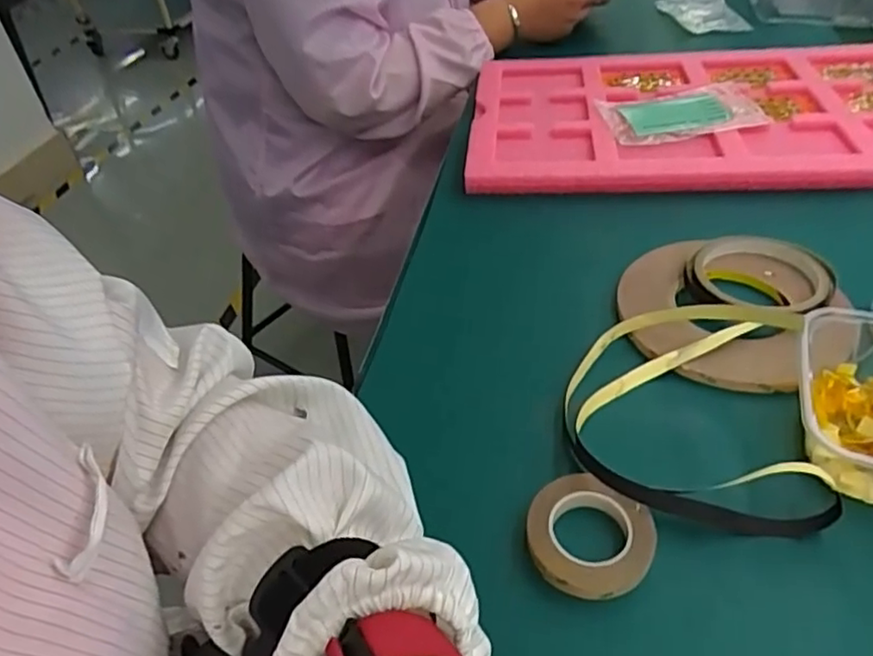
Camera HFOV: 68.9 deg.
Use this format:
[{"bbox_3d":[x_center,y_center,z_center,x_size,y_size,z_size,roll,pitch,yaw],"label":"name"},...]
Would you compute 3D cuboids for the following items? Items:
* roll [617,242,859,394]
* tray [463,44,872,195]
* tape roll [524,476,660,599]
[{"bbox_3d":[0.203,-0.012,0.440,0.148,0.020,0.130,15,44,23],"label":"roll"},{"bbox_3d":[0.277,-0.226,0.660,0.477,0.030,0.282,4,43,9],"label":"tray"},{"bbox_3d":[0.076,0.107,0.323,0.061,0.017,0.056,-4,40,3],"label":"tape roll"}]

